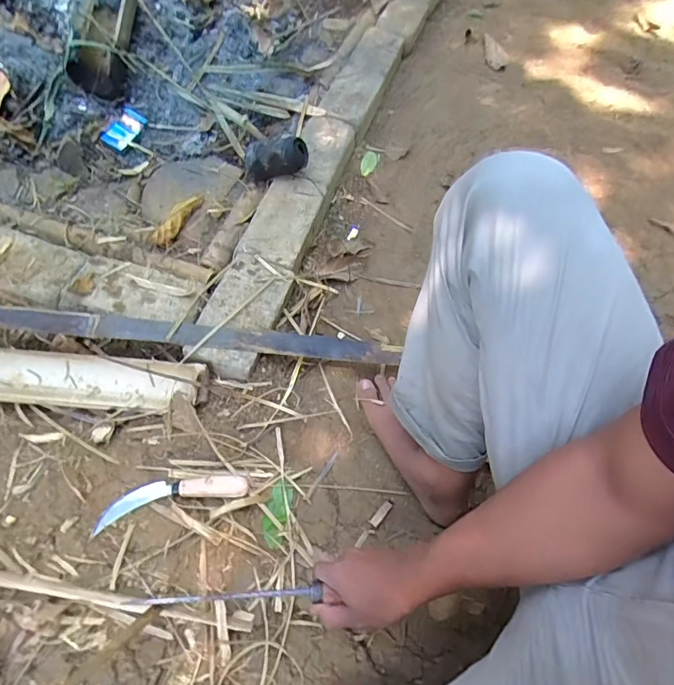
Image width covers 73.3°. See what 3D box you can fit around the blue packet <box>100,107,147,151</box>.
[{"bbox_3d":[-0.493,-0.499,1.057,0.061,0.018,0.119,18,62,4],"label":"blue packet"}]

